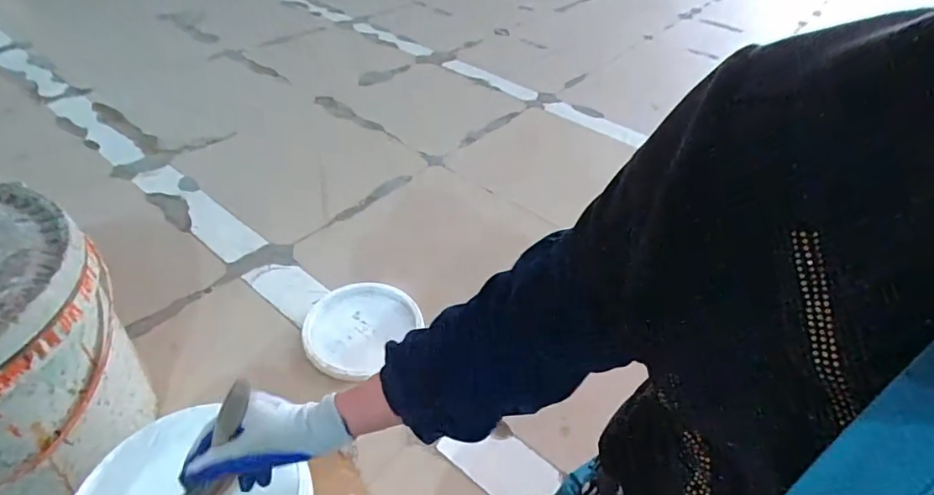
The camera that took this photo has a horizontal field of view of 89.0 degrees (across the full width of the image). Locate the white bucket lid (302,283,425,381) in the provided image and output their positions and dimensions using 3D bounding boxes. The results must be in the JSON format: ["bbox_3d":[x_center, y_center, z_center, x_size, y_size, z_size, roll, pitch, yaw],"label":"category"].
[{"bbox_3d":[-0.207,0.142,0.891,0.192,0.028,0.210,3,43,-3],"label":"white bucket lid"}]

